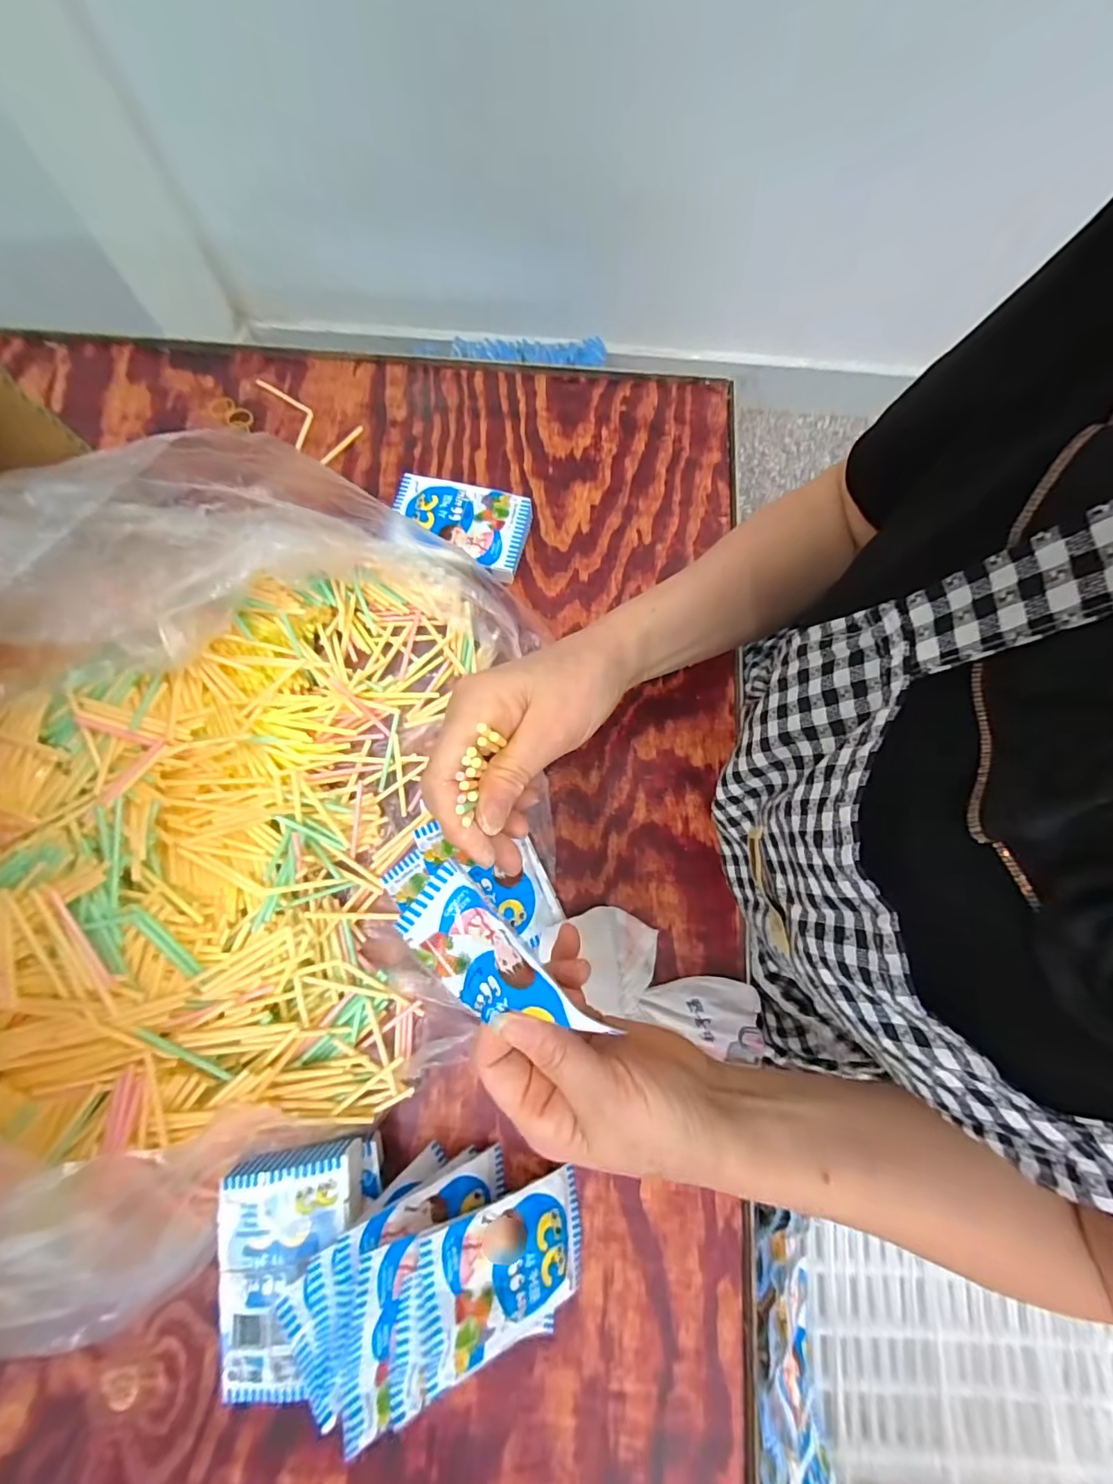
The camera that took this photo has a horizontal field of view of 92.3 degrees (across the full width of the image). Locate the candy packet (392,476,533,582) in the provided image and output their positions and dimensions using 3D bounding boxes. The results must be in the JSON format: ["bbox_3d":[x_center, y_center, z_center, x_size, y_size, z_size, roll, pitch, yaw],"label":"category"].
[{"bbox_3d":[-0.079,-0.178,0.438,0.110,0.027,0.067,18,77,3],"label":"candy packet"}]

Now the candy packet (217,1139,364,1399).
[{"bbox_3d":[-0.146,0.290,0.297,0.071,0.025,0.107,-5,76,-5],"label":"candy packet"}]

